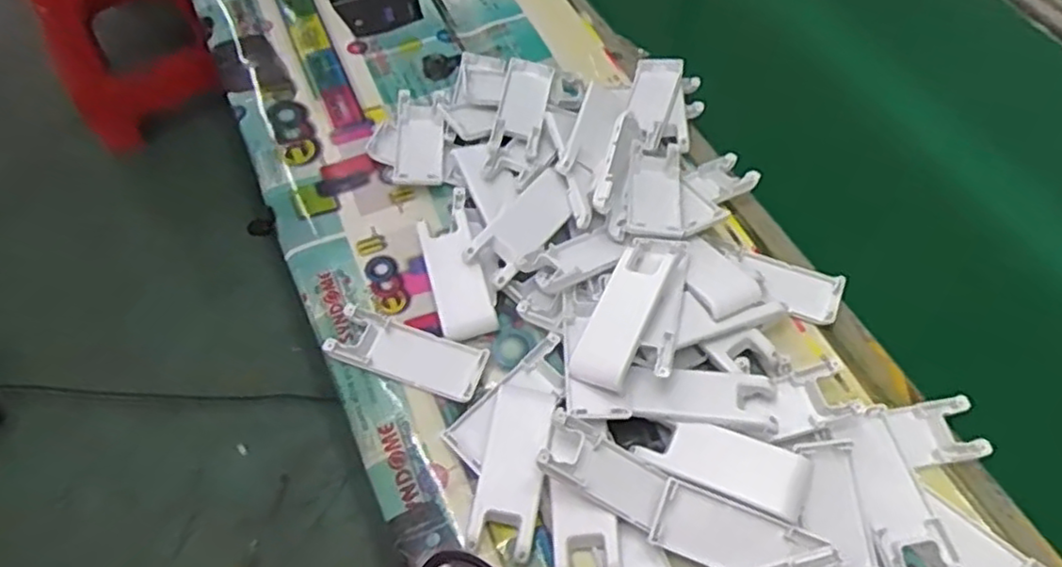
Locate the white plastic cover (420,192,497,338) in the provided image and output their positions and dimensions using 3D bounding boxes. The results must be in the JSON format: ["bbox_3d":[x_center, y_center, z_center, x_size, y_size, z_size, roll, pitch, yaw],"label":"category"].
[{"bbox_3d":[-0.057,-0.018,0.509,0.040,0.015,0.123,-12,59,-9],"label":"white plastic cover"}]

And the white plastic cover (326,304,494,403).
[{"bbox_3d":[-0.084,0.047,0.470,0.104,0.011,0.042,18,59,9],"label":"white plastic cover"}]

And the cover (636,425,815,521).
[{"bbox_3d":[0.119,0.111,0.422,0.097,0.019,0.044,19,59,10],"label":"cover"}]

